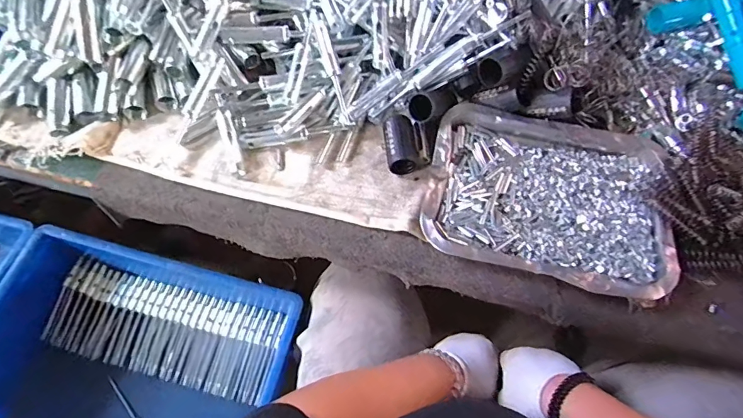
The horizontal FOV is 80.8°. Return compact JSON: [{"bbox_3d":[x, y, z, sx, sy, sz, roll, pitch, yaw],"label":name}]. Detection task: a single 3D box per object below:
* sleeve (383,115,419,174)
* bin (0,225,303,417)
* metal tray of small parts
[{"bbox_3d":[0.033,-0.073,0.499,0.036,0.032,0.066,-5,65,-5],"label":"sleeve"},{"bbox_3d":[-0.349,0.216,0.610,0.374,0.138,0.285,15,65,4],"label":"bin"},{"bbox_3d":[0.192,-0.016,0.474,0.251,0.022,0.183,13,65,3],"label":"metal tray of small parts"}]

